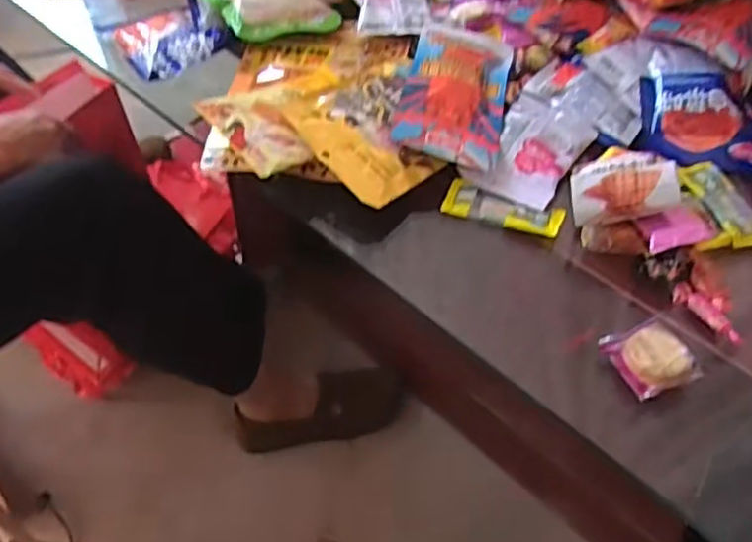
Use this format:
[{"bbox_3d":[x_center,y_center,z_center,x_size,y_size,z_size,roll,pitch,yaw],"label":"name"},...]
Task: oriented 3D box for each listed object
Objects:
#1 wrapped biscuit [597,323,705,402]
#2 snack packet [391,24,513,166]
[{"bbox_3d":[0.196,0.061,0.494,0.050,0.016,0.050,-13,51,-13],"label":"wrapped biscuit"},{"bbox_3d":[0.079,-0.177,0.675,0.096,0.026,0.201,11,50,7],"label":"snack packet"}]

